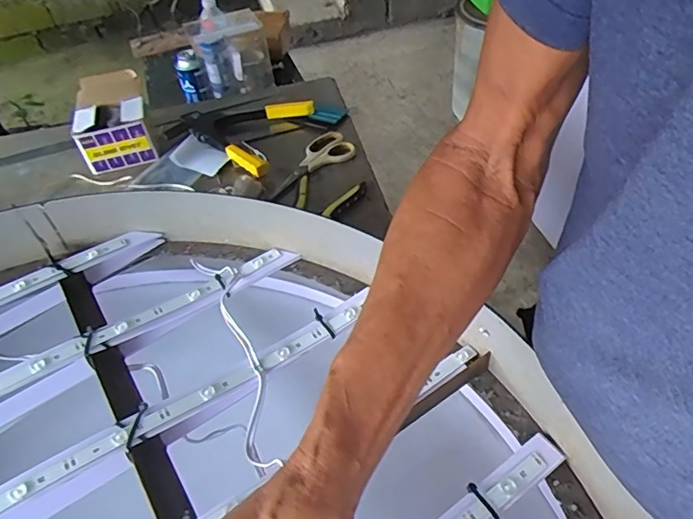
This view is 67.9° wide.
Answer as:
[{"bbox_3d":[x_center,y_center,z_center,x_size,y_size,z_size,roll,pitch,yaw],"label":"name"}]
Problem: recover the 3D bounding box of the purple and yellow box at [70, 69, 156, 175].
[{"bbox_3d":[-0.401,-0.242,0.887,0.114,0.086,0.179,-17,48,-11],"label":"purple and yellow box"}]

